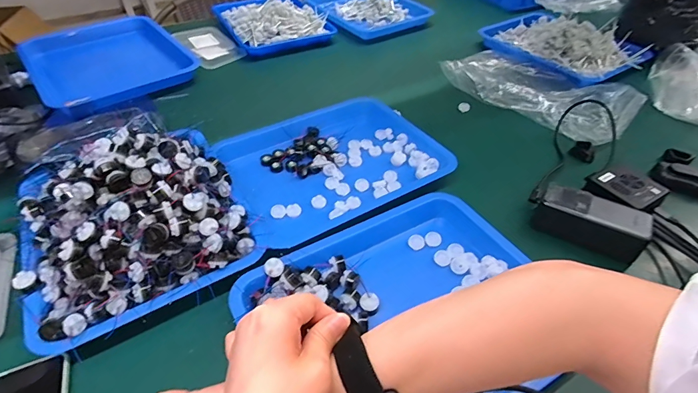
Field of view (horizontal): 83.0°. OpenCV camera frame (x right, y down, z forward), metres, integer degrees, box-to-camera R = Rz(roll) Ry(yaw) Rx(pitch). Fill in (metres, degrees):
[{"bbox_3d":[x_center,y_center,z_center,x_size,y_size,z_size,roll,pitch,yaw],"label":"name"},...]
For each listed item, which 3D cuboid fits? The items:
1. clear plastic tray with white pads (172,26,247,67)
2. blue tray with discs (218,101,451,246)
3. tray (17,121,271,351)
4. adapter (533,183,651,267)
[{"bbox_3d":[-0.342,-0.370,0.950,0.110,0.020,0.182,-30,59,-24],"label":"clear plastic tray with white pads"},{"bbox_3d":[-0.034,-0.060,0.626,0.320,0.034,0.262,-24,51,-24],"label":"blue tray with discs"},{"bbox_3d":[-0.271,0.003,0.484,0.246,0.107,0.300,-21,50,-22],"label":"tray"},{"bbox_3d":[0.322,0.033,0.531,0.132,0.053,0.059,24,49,20],"label":"adapter"}]

